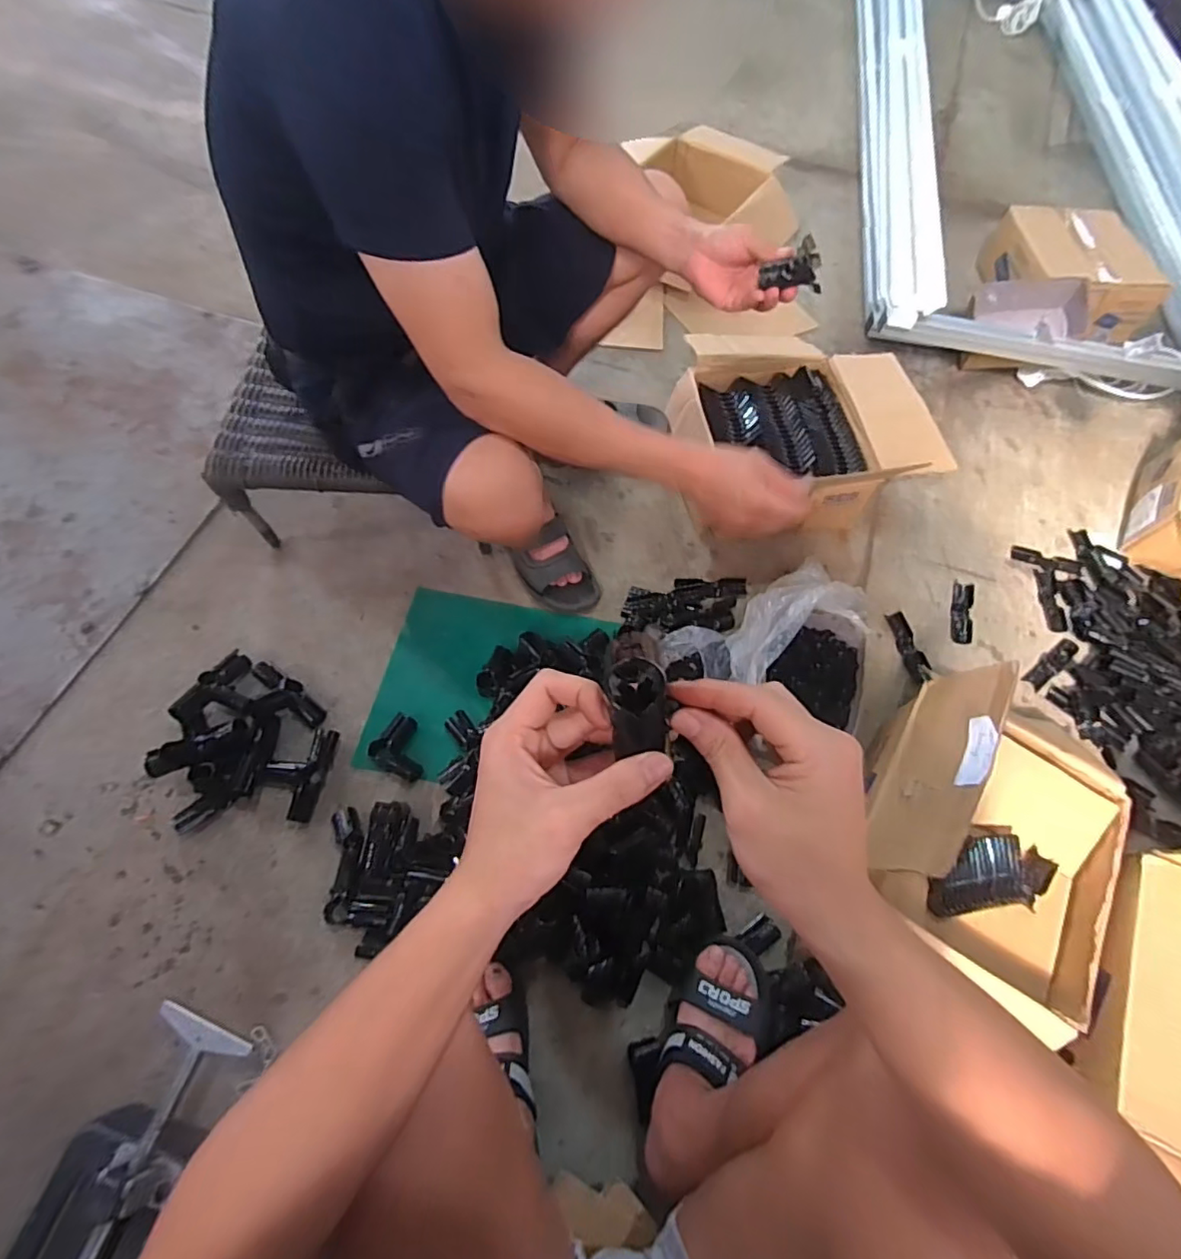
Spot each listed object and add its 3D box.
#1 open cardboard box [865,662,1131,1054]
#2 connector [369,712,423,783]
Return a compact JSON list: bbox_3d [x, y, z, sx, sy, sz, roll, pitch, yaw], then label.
[{"bbox_3d":[0.523,0.237,0.728,0.295,0.221,0.376,30,65,12],"label":"open cardboard box"},{"bbox_3d":[-0.273,0.179,0.872,0.087,0.031,0.078,37,66,15],"label":"connector"}]

